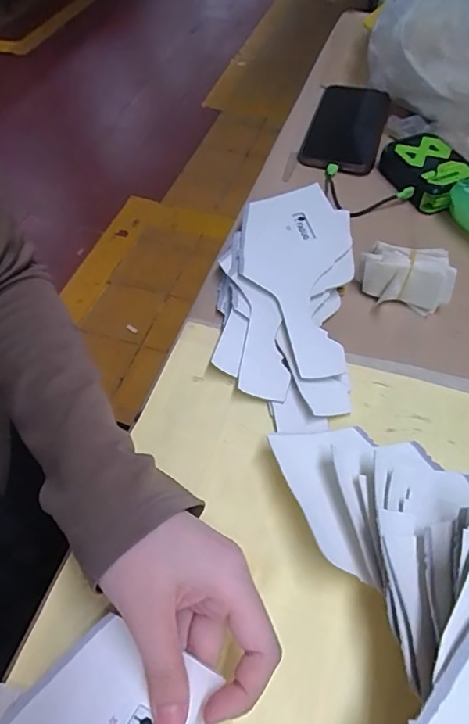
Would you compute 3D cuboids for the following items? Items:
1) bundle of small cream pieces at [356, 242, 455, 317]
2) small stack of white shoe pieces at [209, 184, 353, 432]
[{"bbox_3d":[0.140,-0.070,0.404,0.074,0.041,0.044,13,55,10],"label":"bundle of small cream pieces"},{"bbox_3d":[0.040,-0.055,0.397,0.102,0.034,0.228,4,54,3],"label":"small stack of white shoe pieces"}]

